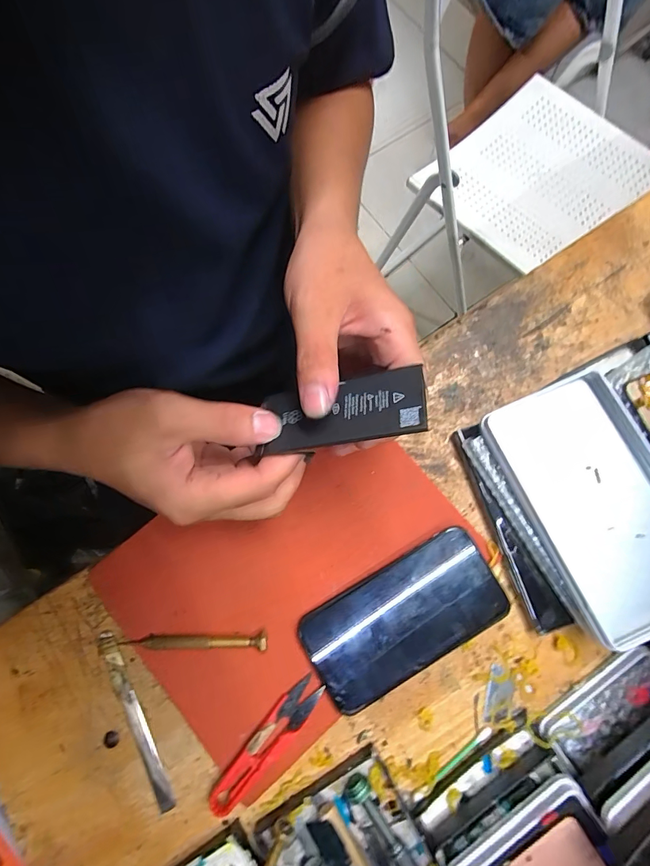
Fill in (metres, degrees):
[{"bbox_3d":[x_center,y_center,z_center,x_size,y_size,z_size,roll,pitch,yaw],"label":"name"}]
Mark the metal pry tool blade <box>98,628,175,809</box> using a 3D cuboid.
[{"bbox_3d":[-0.139,0.208,0.287,0.013,0.004,0.126,-28,78,-6],"label":"metal pry tool blade"}]

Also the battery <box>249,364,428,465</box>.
[{"bbox_3d":[0.009,-0.011,0.228,0.097,0.005,0.042,-10,60,20],"label":"battery"}]

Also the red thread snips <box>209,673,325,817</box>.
[{"bbox_3d":[-0.041,0.220,0.279,0.023,0.009,0.100,40,80,9],"label":"red thread snips"}]

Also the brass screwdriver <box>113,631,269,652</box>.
[{"bbox_3d":[-0.098,0.155,0.293,0.112,0.012,0.010,-2,77,0],"label":"brass screwdriver"}]

